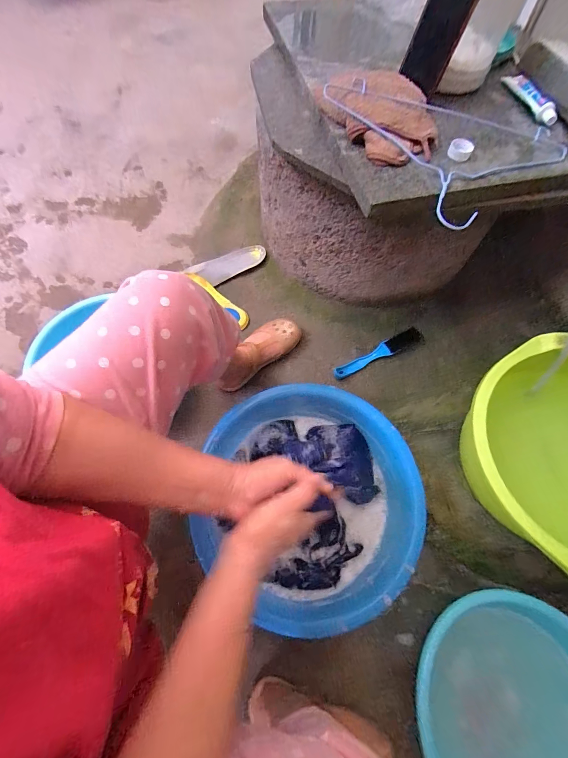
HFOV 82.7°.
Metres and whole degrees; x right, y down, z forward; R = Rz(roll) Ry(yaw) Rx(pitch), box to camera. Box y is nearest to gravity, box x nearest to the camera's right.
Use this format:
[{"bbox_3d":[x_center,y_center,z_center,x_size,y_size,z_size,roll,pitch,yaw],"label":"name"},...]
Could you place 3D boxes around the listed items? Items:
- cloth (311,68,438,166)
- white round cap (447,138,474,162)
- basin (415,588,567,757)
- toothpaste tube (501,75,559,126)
[{"bbox_3d":[0.150,-0.416,0.503,0.163,0.051,0.185,-14,66,-9],"label":"cloth"},{"bbox_3d":[0.273,-0.356,0.499,0.035,0.011,0.038,1,64,-2],"label":"white round cap"},{"bbox_3d":[0.389,0.536,0.507,0.316,0.088,0.333,1,64,-2],"label":"basin"},{"bbox_3d":[0.427,-0.497,0.566,0.036,0.017,0.172,-7,65,-7],"label":"toothpaste tube"}]

